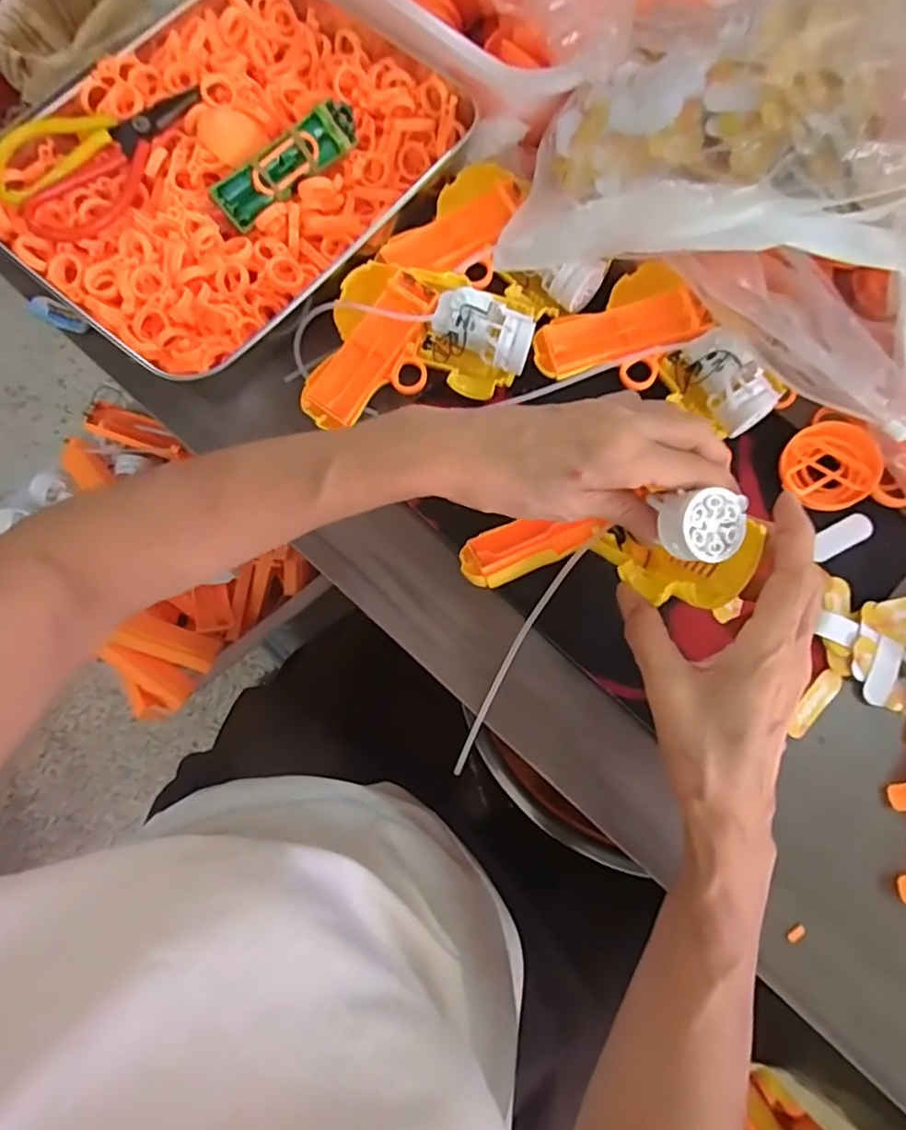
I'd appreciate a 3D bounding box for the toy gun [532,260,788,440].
[{"bbox_3d":[0.137,-0.134,0.402,0.109,0.035,0.136,-35,79,-9],"label":"toy gun"}]

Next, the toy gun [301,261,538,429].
[{"bbox_3d":[-0.028,-0.144,0.408,0.151,0.035,0.124,17,76,4],"label":"toy gun"}]

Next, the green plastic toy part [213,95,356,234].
[{"bbox_3d":[-0.116,-0.283,0.428,0.115,0.014,0.032,-40,118,-7],"label":"green plastic toy part"}]

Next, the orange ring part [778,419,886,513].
[{"bbox_3d":[0.250,-0.068,0.403,0.055,0.021,0.059,0,76,-1],"label":"orange ring part"}]

